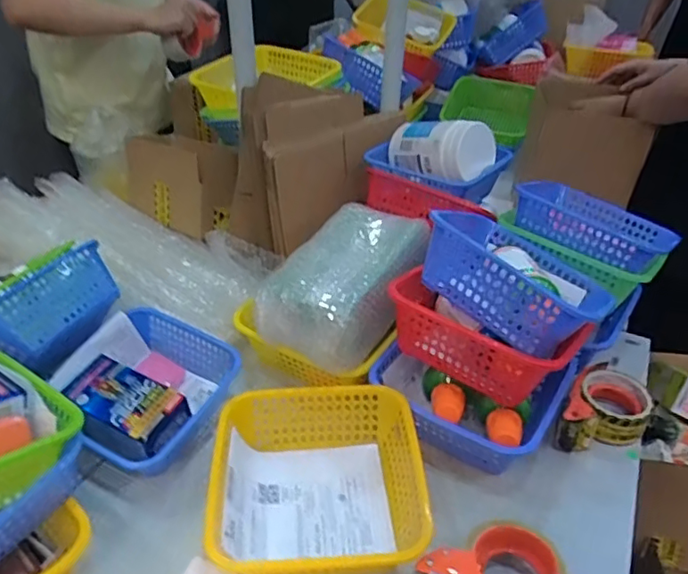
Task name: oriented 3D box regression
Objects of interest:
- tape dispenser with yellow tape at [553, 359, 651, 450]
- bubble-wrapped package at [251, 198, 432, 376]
[{"bbox_3d":[0.349,0.169,0.771,0.098,0.058,0.141,22,40,25],"label":"tape dispenser with yellow tape"},{"bbox_3d":[0.005,-0.016,0.813,0.172,0.095,0.255,18,38,21],"label":"bubble-wrapped package"}]

